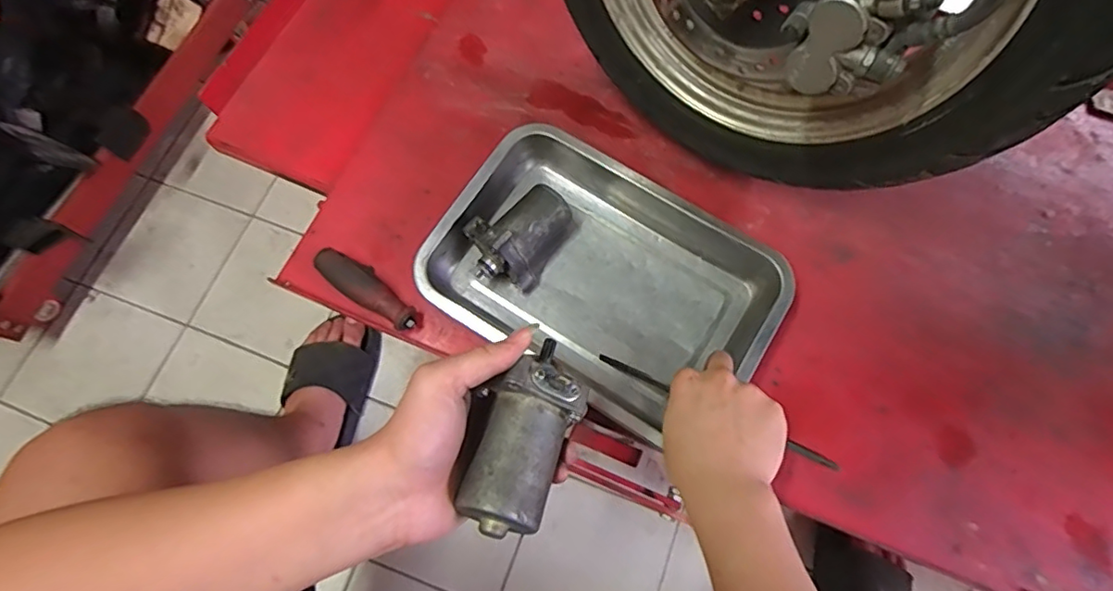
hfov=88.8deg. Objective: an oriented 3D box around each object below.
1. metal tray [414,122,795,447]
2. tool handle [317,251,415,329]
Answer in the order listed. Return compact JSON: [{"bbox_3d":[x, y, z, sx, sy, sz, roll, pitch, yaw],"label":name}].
[{"bbox_3d":[0.045,-0.015,0.544,0.312,0.058,0.213,32,75,9],"label":"metal tray"},{"bbox_3d":[-0.178,-0.004,0.541,0.109,0.031,0.033,36,75,10],"label":"tool handle"}]

